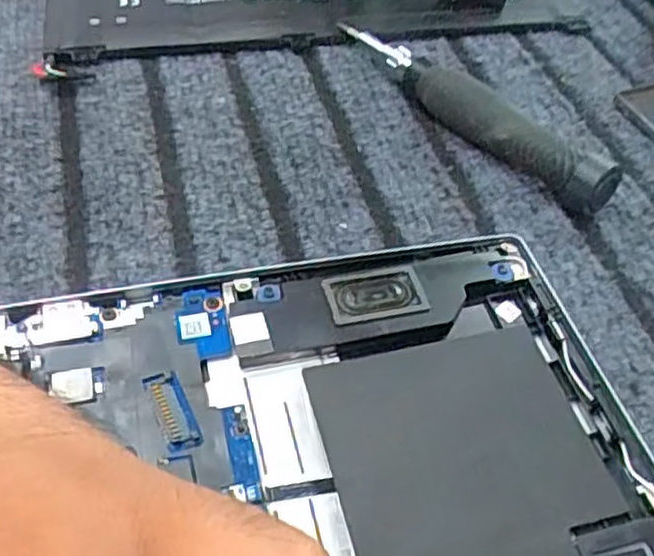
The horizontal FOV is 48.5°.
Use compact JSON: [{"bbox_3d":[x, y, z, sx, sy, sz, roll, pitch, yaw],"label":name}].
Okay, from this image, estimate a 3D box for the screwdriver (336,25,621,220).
[{"bbox_3d":[0.052,-0.070,0.291,0.019,0.023,0.139,-32,57,-29],"label":"screwdriver"}]

